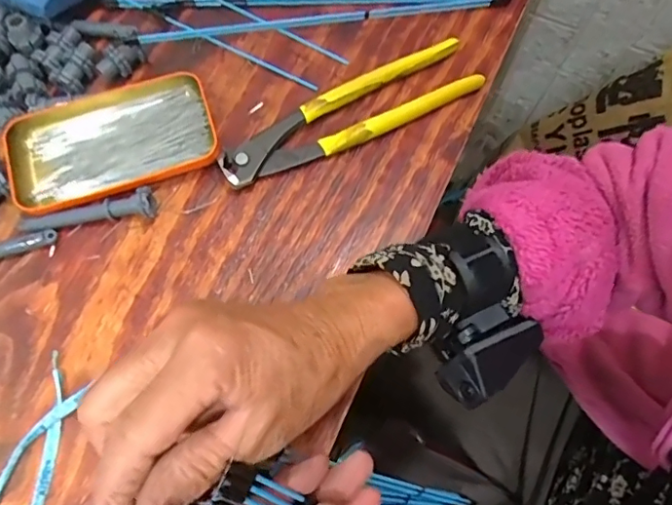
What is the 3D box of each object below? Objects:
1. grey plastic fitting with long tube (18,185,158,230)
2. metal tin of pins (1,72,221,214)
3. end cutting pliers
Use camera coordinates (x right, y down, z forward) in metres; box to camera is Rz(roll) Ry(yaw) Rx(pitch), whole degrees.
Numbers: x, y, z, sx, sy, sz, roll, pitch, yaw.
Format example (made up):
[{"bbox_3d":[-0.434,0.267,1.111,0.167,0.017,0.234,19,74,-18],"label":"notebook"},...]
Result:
[{"bbox_3d":[-0.172,-0.028,0.378,0.093,0.018,0.019,-7,72,-2],"label":"grey plastic fitting with long tube"},{"bbox_3d":[-0.160,-0.078,0.394,0.144,0.016,0.075,-17,73,-5],"label":"metal tin of pins"},{"bbox_3d":[0.011,-0.100,0.402,0.200,0.019,0.044,-27,74,-8],"label":"end cutting pliers"}]

